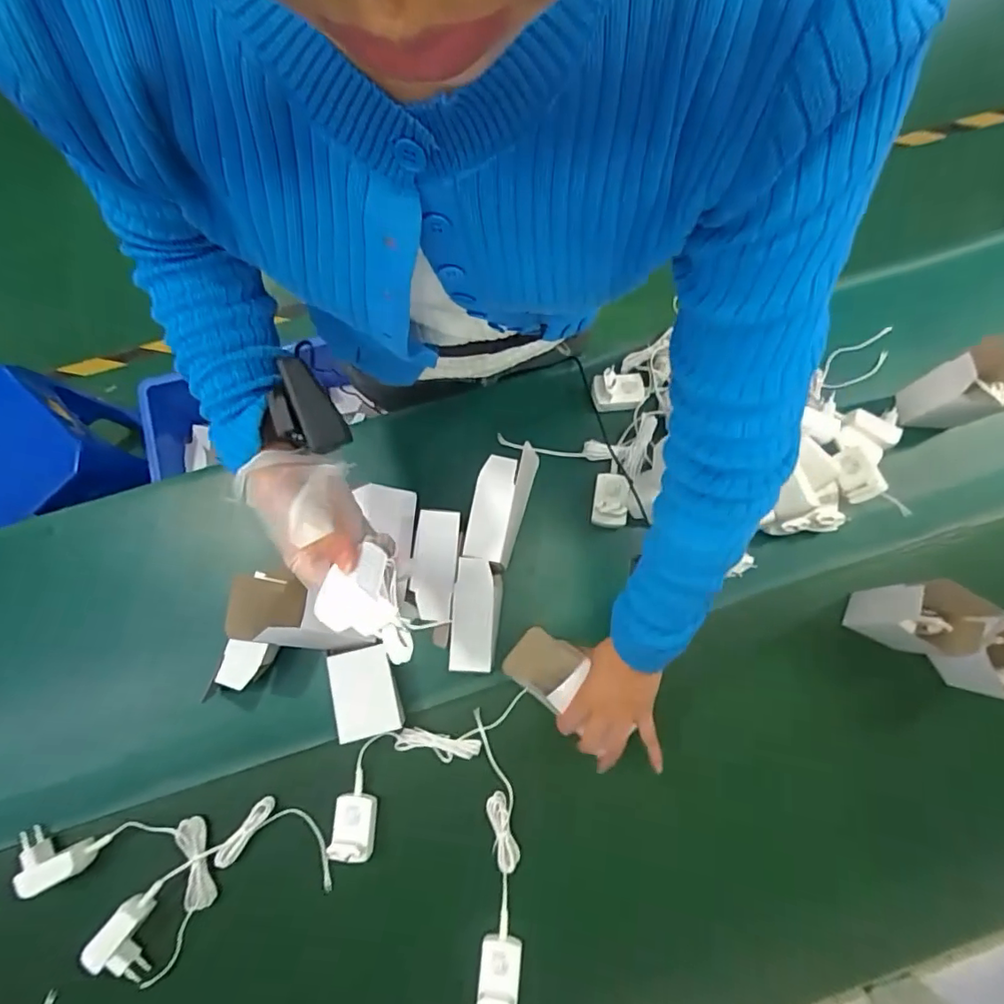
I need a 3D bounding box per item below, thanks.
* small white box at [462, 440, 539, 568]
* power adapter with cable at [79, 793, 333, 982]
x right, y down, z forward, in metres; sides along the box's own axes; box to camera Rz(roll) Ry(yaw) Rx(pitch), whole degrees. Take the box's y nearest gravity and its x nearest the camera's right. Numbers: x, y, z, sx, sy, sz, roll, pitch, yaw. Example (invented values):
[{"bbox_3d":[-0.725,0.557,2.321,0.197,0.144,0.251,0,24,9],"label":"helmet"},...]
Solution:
[{"bbox_3d":[-0.001,0.001,0.629,0.056,0.064,0.141,15,80,4],"label":"small white box"},{"bbox_3d":[-0.300,0.391,0.559,0.227,0.033,0.104,-23,80,-3],"label":"power adapter with cable"}]

